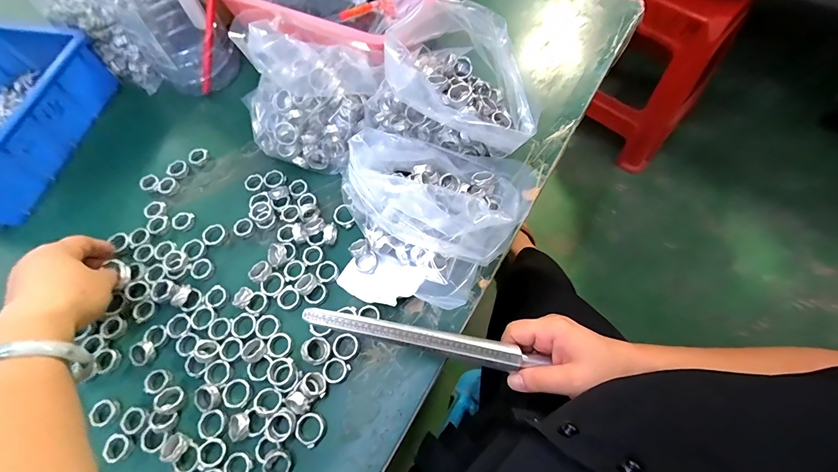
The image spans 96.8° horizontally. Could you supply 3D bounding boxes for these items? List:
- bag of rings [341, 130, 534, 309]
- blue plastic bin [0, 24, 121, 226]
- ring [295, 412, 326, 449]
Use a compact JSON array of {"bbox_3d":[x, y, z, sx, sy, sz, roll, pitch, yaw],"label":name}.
[{"bbox_3d":[0.015,-0.032,0.347,0.145,0.084,0.152,29,70,16],"label":"bag of rings"},{"bbox_3d":[-0.493,-0.132,0.436,0.163,0.085,0.229,10,66,8],"label":"blue plastic bin"},{"bbox_3d":[-0.088,0.156,0.303,0.023,0.005,0.023,-1,65,3],"label":"ring"}]

